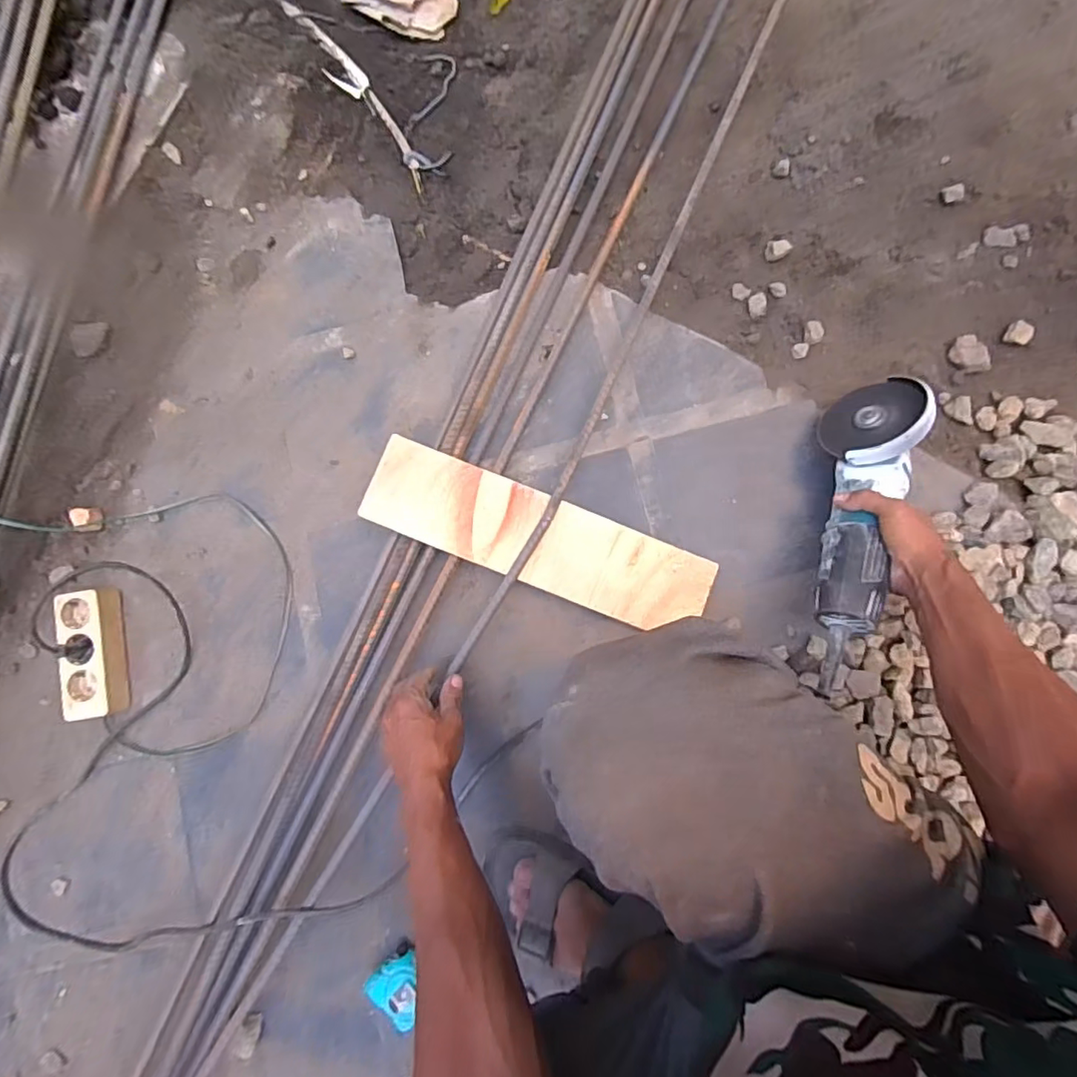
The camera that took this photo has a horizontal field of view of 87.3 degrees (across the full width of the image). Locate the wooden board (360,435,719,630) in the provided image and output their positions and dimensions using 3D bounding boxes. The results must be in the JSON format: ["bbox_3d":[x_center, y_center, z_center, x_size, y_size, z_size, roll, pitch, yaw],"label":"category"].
[{"bbox_3d":[0.000,0.001,0.656,0.404,0.008,0.103,22,87,1],"label":"wooden board"}]

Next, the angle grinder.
[{"bbox_3d":[0.330,-0.026,0.571,0.086,0.071,0.309,15,76,6],"label":"angle grinder"}]

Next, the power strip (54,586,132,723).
[{"bbox_3d":[-0.562,0.144,0.708,0.061,0.041,0.160,-7,84,5],"label":"power strip"}]

